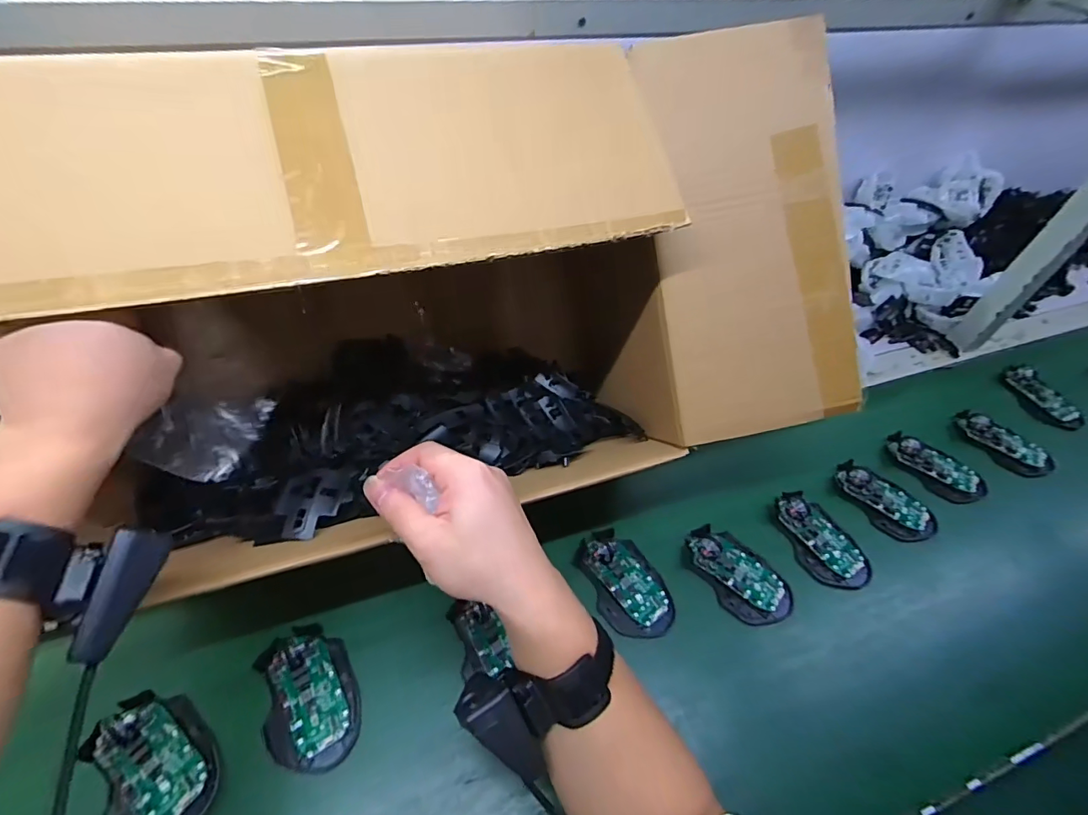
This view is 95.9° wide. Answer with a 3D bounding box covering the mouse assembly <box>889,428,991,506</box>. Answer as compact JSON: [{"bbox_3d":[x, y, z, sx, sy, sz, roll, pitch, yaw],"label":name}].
[{"bbox_3d":[0.504,0.076,0.634,0.067,0.021,0.117,-25,57,-24],"label":"mouse assembly"}]

